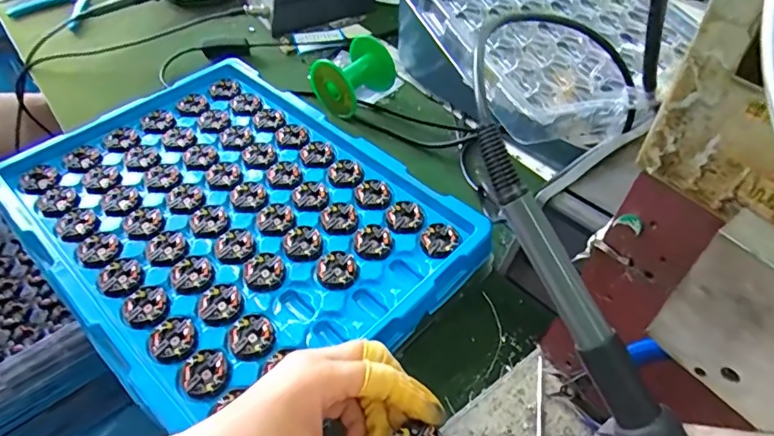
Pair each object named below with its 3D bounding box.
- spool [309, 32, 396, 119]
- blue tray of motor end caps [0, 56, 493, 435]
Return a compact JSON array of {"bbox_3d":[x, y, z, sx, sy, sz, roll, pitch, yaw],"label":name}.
[{"bbox_3d":[-0.043,-0.163,0.609,0.076,0.062,0.087,30,56,26],"label":"spool"},{"bbox_3d":[-0.133,-0.006,0.444,0.265,0.031,0.364,-38,57,-27],"label":"blue tray of motor end caps"}]

